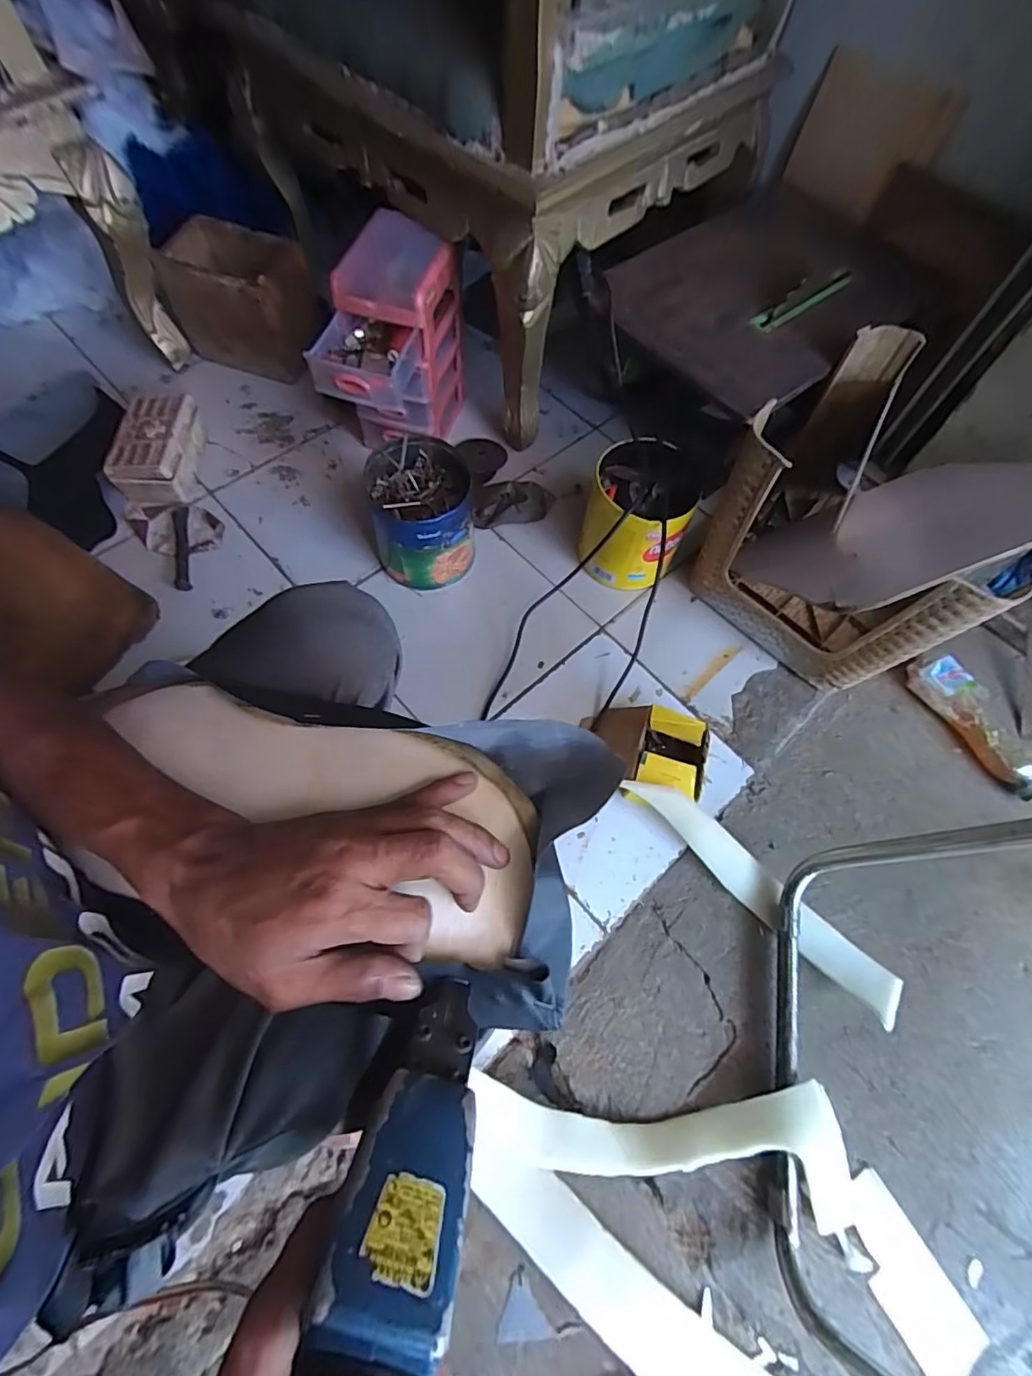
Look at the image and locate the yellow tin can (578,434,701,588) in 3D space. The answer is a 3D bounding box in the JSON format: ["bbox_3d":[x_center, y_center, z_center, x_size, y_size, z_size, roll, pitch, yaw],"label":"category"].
[{"bbox_3d":[0.174,-0.248,0.829,0.140,0.153,0.159,6,64,0],"label":"yellow tin can"}]

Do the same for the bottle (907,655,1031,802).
[{"bbox_3d":[0.660,0.053,0.795,0.056,0.062,0.223,-24,66,-14],"label":"bottle"}]

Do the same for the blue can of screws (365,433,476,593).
[{"bbox_3d":[-0.136,-0.244,0.816,0.139,0.148,0.151,-8,65,-7],"label":"blue can of screws"}]

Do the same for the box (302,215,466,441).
[{"bbox_3d":[-0.183,-0.489,0.843,0.136,0.271,0.262,16,65,5],"label":"box"}]

